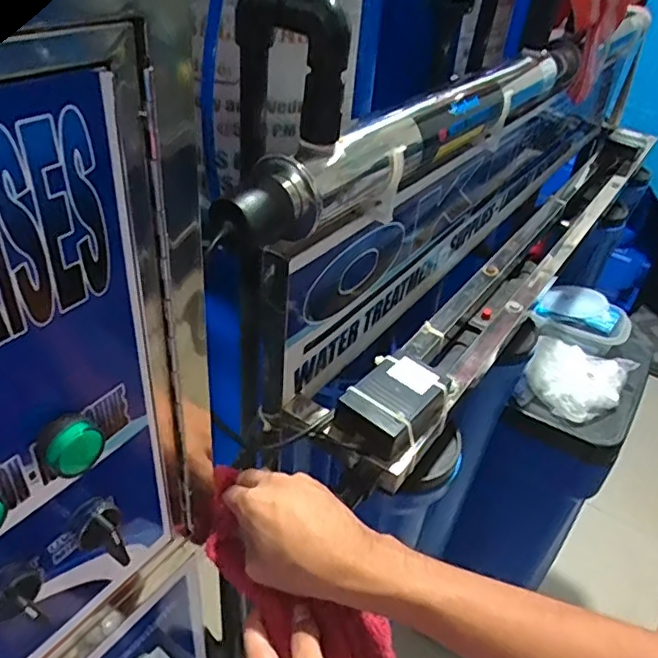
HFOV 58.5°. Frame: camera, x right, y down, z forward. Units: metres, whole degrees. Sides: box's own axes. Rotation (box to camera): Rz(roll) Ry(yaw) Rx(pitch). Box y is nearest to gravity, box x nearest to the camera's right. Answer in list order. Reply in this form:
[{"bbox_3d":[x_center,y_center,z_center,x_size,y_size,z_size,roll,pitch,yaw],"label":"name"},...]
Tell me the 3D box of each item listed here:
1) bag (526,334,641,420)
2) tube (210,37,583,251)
[{"bbox_3d":[0.420,0.076,0.992,0.154,0.061,0.173,24,40,20],"label":"bag"},{"bbox_3d":[0.125,-0.213,0.600,0.060,0.073,0.697,27,42,24],"label":"tube"}]

